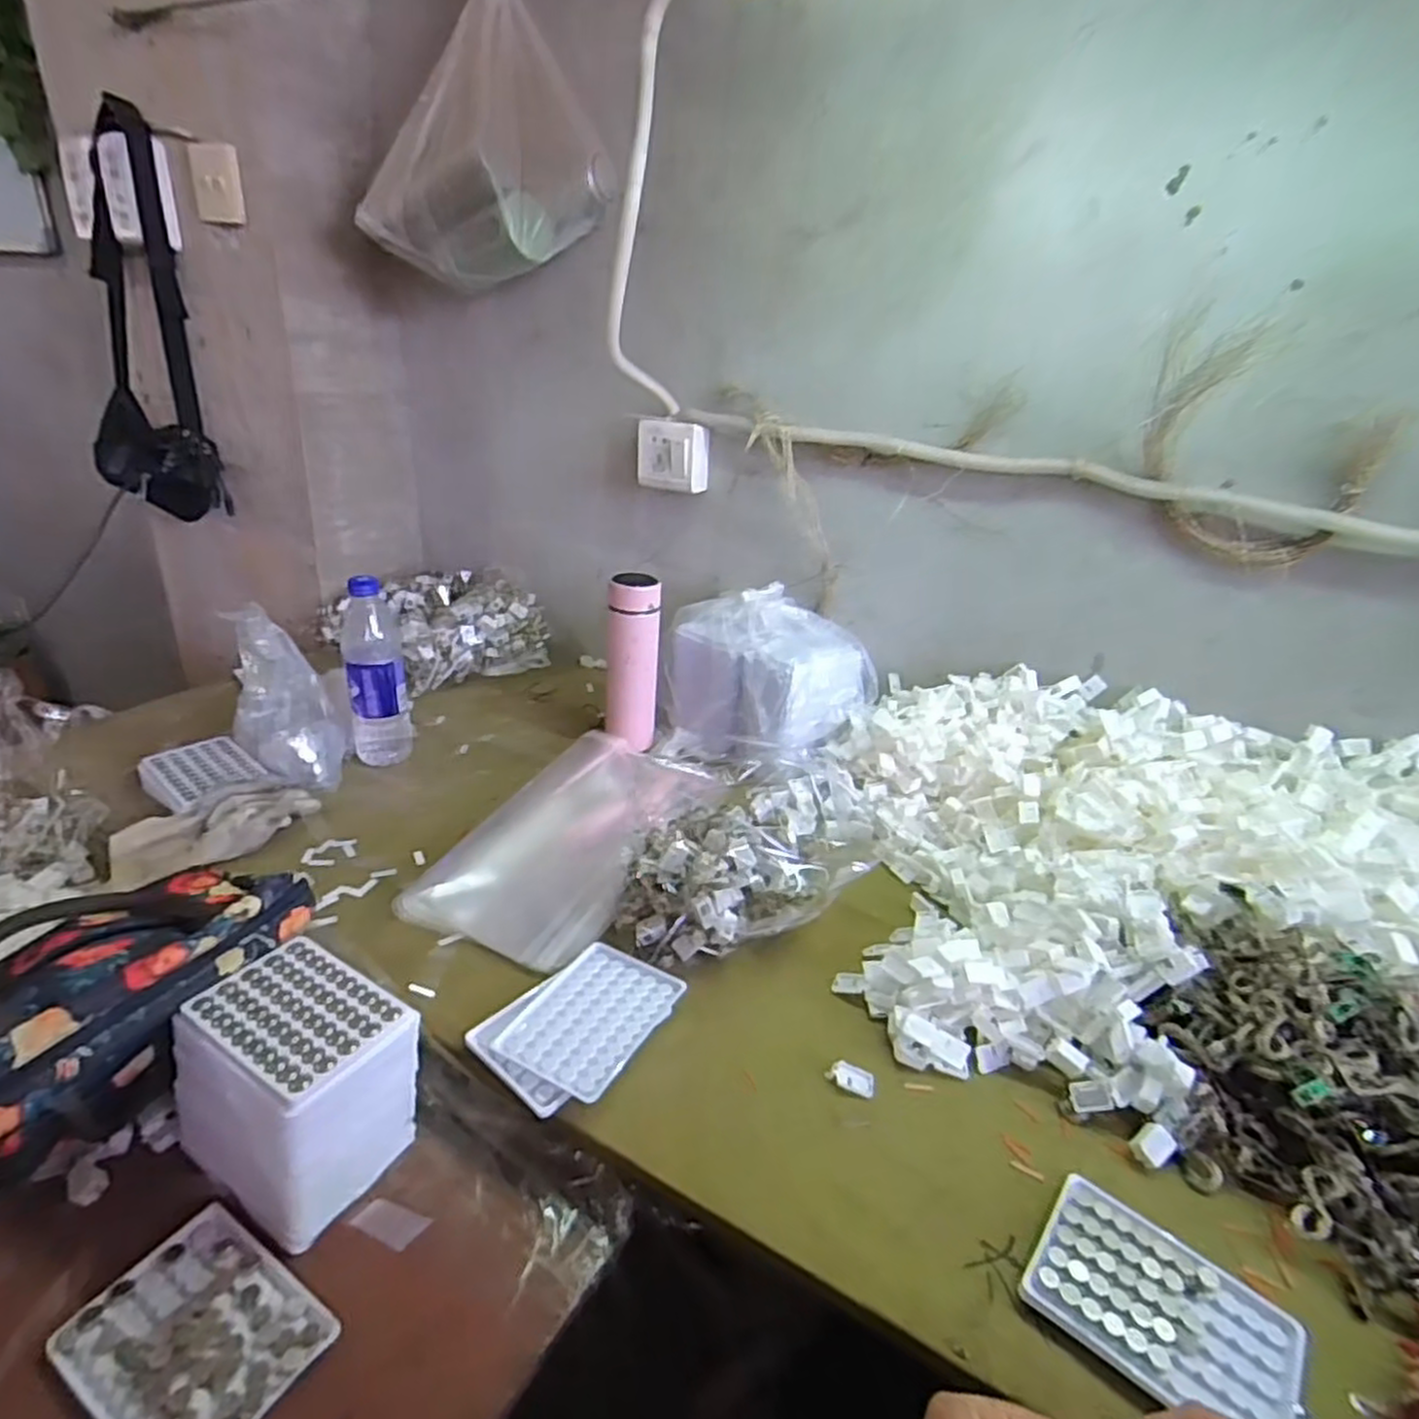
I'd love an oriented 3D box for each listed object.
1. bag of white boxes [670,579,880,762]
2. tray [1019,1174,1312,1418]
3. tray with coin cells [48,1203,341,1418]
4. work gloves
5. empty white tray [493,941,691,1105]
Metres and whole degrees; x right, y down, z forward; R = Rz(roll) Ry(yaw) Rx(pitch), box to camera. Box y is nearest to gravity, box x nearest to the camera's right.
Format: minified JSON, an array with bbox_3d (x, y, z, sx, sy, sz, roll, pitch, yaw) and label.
[{"bbox_3d":[0.074,-0.051,0.969,0.181,0.170,0.221,-15,32,-35],"label":"bag of white boxes"},{"bbox_3d":[0.262,0.344,0.436,0.135,0.013,0.096,21,30,31],"label":"tray"},{"bbox_3d":[-0.290,0.353,0.427,0.128,0.007,0.093,19,29,27],"label":"tray with coin cells"},{"bbox_3d":[-0.486,0.117,0.748,0.180,0.051,0.075,-12,30,-31],"label":"work gloves"},{"bbox_3d":[-0.090,0.235,0.585,0.095,0.006,0.130,17,28,24],"label":"empty white tray"}]

